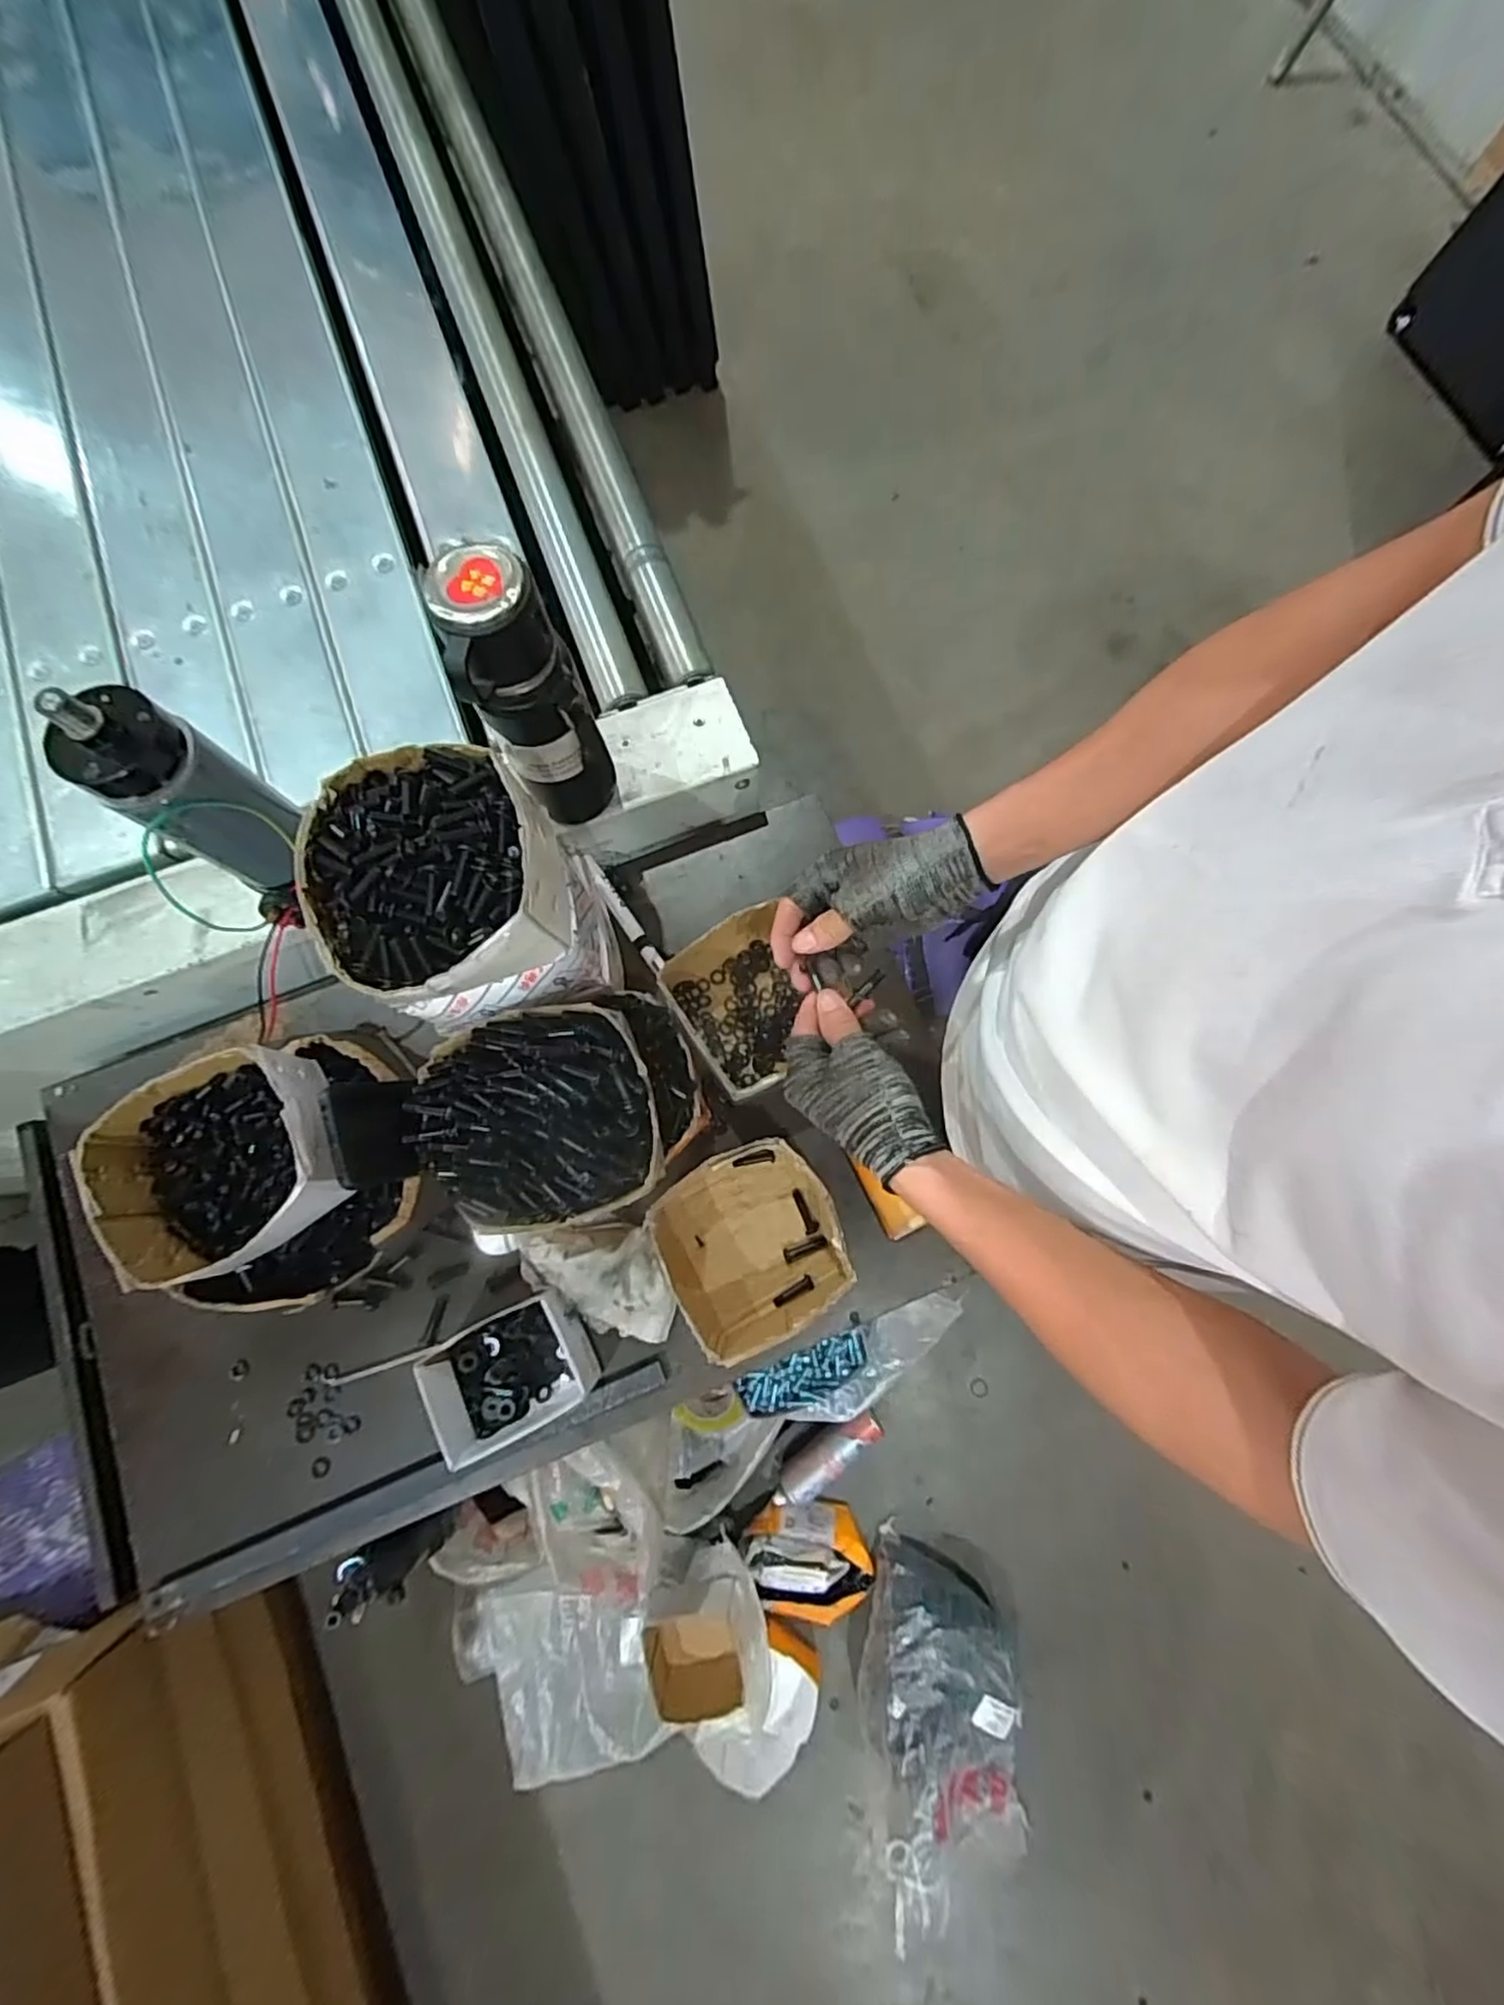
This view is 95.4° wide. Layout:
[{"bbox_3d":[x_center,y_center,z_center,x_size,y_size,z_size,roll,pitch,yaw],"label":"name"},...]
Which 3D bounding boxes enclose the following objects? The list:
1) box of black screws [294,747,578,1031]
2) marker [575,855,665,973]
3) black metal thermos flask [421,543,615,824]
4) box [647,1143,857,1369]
[{"bbox_3d":[-0.207,-0.080,0.473,0.144,0.111,0.161,-17,79,-3],"label":"box of black screws"},{"bbox_3d":[-0.129,-0.088,0.667,0.015,0.011,0.144,-36,80,-7],"label":"marker"},{"bbox_3d":[-0.158,-0.217,0.521,0.070,0.244,0.067,-16,78,-3],"label":"black metal thermos flask"},{"bbox_3d":[0.001,0.207,0.581,0.146,0.084,0.144,-25,79,-5],"label":"box"}]

